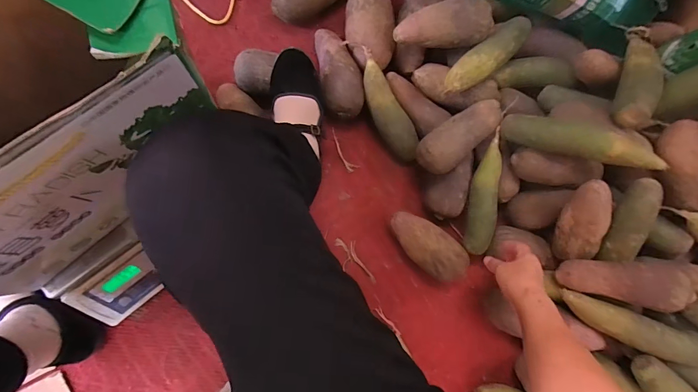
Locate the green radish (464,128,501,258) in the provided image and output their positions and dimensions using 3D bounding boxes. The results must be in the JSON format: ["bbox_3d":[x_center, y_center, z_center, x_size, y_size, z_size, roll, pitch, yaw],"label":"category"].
[{"bbox_3d":[0.244,-0.005,0.645,0.049,0.043,0.213,5,84,-6],"label":"green radish"}]

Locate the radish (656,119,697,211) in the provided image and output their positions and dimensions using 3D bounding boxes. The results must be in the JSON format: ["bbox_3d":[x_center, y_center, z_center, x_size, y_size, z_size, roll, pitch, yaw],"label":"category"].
[{"bbox_3d":[0.546,-0.047,0.574,0.059,0.052,0.142,-17,87,-8],"label":"radish"}]

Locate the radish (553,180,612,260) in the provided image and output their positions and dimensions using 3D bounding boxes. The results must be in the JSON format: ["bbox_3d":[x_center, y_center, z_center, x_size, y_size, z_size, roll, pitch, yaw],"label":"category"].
[{"bbox_3d":[0.397,0.045,0.610,0.061,0.057,0.144,2,115,-6],"label":"radish"}]

